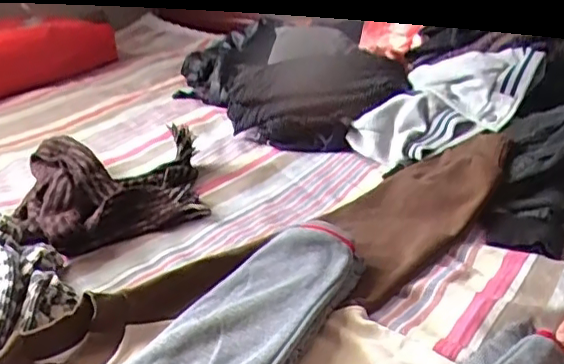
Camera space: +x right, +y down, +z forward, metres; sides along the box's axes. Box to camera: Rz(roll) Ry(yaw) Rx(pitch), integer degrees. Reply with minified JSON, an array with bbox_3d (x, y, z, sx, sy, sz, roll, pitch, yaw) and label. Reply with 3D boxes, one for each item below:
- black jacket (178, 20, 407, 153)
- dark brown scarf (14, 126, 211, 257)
[{"bbox_3d":[-0.004,-0.234,1.180,0.310,0.159,0.541,-17,30,-27],"label":"black jacket"},{"bbox_3d":[-0.255,-0.006,0.869,0.256,0.067,0.272,-9,27,-10],"label":"dark brown scarf"}]

